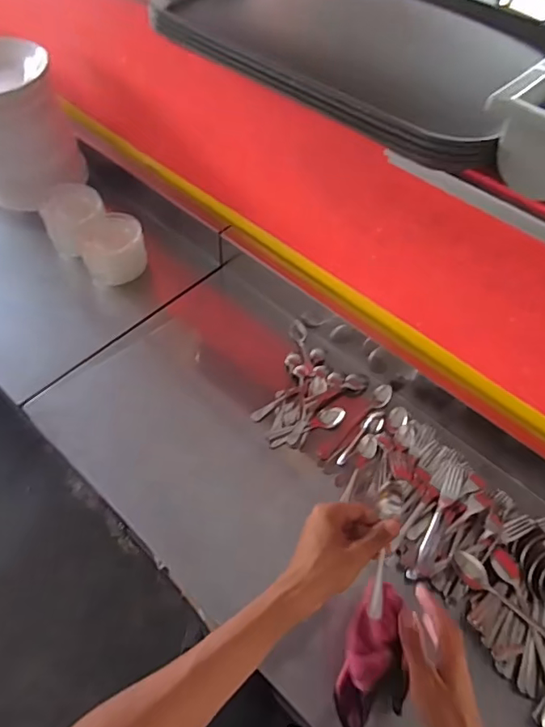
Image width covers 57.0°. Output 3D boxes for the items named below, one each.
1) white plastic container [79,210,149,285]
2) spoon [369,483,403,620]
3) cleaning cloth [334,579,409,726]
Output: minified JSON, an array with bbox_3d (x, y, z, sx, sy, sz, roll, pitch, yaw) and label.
[{"bbox_3d":[-0.319,-0.224,1.025,0.119,0.104,0.117,-37,64,-24],"label":"white plastic container"},{"bbox_3d":[0.114,0.193,0.512,0.022,0.009,0.141,6,95,2],"label":"spoon"},{"bbox_3d":[0.125,0.361,0.604,0.083,0.178,0.075,3,18,0],"label":"cleaning cloth"}]

